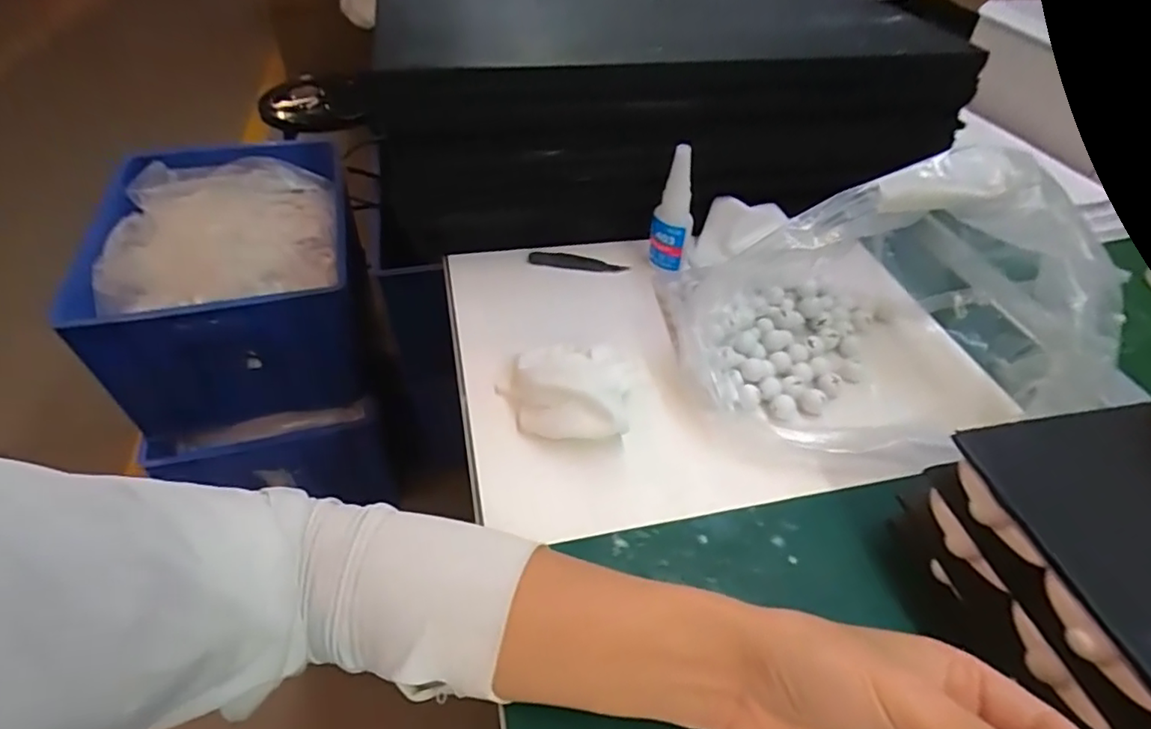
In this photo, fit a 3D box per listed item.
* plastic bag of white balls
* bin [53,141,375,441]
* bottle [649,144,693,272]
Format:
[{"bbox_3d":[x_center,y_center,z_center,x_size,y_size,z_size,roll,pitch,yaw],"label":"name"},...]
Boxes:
[{"bbox_3d":[0.214,-0.051,0.390,0.281,0.142,0.183,1,45,-2],"label":"plastic bag of white balls"},{"bbox_3d":[-0.612,-0.157,1.106,0.402,0.270,0.483,-12,47,-14],"label":"bin"},{"bbox_3d":[0.079,-0.123,0.481,0.031,0.096,0.023,8,45,5],"label":"bottle"}]

